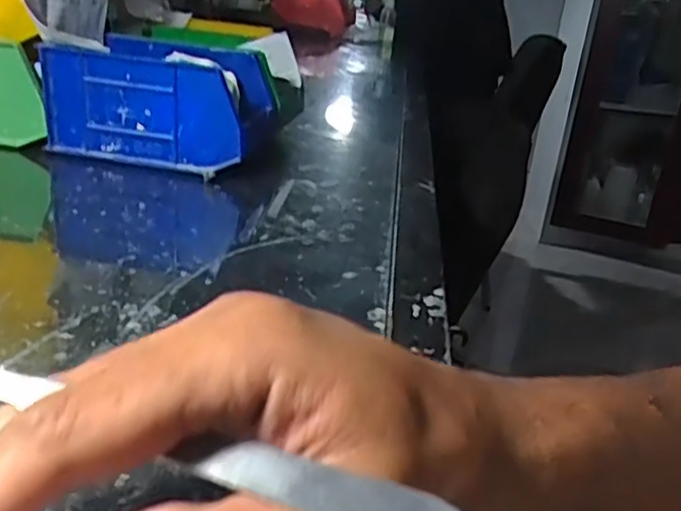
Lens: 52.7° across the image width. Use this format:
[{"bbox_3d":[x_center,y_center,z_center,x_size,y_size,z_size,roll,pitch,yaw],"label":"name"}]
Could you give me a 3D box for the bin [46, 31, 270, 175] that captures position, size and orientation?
[{"bbox_3d":[-0.145,-0.131,0.587,0.166,0.086,0.116,11,24,10],"label":"bin"}]

